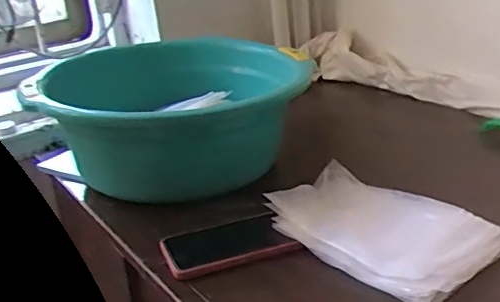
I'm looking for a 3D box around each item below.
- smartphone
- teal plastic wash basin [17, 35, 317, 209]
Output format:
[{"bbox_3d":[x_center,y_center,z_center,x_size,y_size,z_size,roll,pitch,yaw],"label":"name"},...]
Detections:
[{"bbox_3d":[-0.026,0.103,0.634,0.138,0.016,0.078,-13,25,-16],"label":"smartphone"},{"bbox_3d":[-0.100,-0.046,0.798,0.347,0.144,0.327,-5,24,2],"label":"teal plastic wash basin"}]

